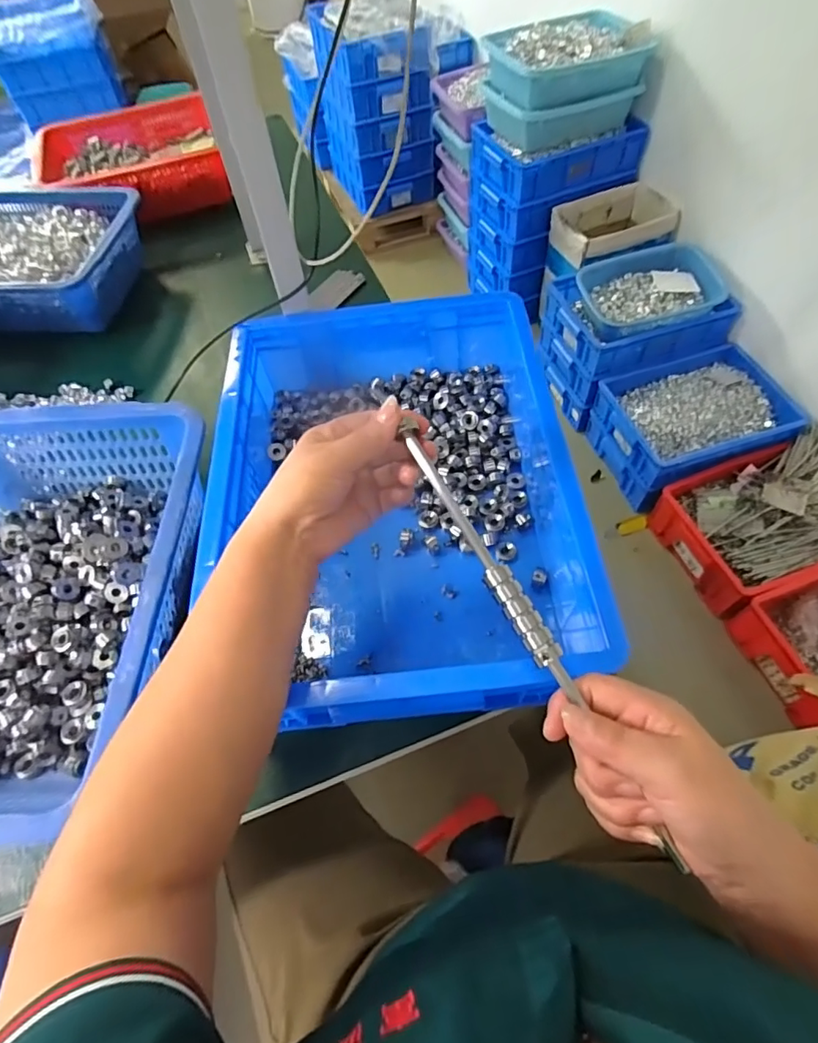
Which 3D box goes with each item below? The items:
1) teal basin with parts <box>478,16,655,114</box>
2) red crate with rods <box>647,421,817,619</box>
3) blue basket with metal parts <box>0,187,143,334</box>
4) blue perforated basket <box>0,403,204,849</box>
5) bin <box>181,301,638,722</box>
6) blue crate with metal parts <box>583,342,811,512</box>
[{"bbox_3d":[0.427,-1.249,1.399,0.393,0.106,0.316,-25,60,-12],"label":"teal basin with parts"},{"bbox_3d":[0.875,-0.019,1.245,0.471,0.160,0.340,-18,59,-7],"label":"red crate with rods"},{"bbox_3d":[-0.552,-0.372,0.750,0.321,0.086,0.235,2,59,4],"label":"blue basket with metal parts"},{"bbox_3d":[-0.317,0.067,0.445,0.277,0.095,0.362,-1,59,3],"label":"blue perforated basket"},{"bbox_3d":[-0.018,-0.041,0.493,0.302,0.109,0.407,-5,58,0],"label":"bin"},{"bbox_3d":[0.761,-0.266,1.416,0.460,0.179,0.340,-19,59,-8],"label":"blue crate with metal parts"}]

